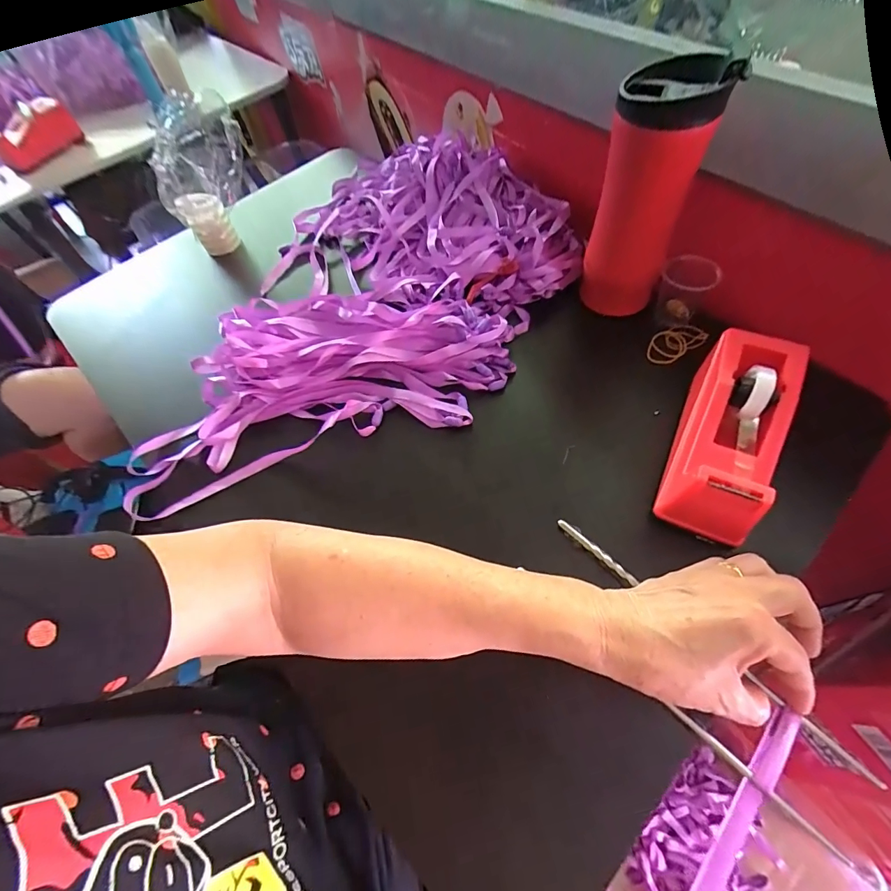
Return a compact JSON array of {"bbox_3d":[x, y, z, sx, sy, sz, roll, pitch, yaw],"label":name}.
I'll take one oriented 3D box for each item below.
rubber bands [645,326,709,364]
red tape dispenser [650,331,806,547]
[{"bbox_3d":[0.222,-0.100,0.412,0.060,0.008,0.032,-34,62,-13],"label":"rubber bands"},{"bbox_3d":[0.210,-0.011,0.312,0.065,0.072,0.155,22,62,15],"label":"red tape dispenser"}]

